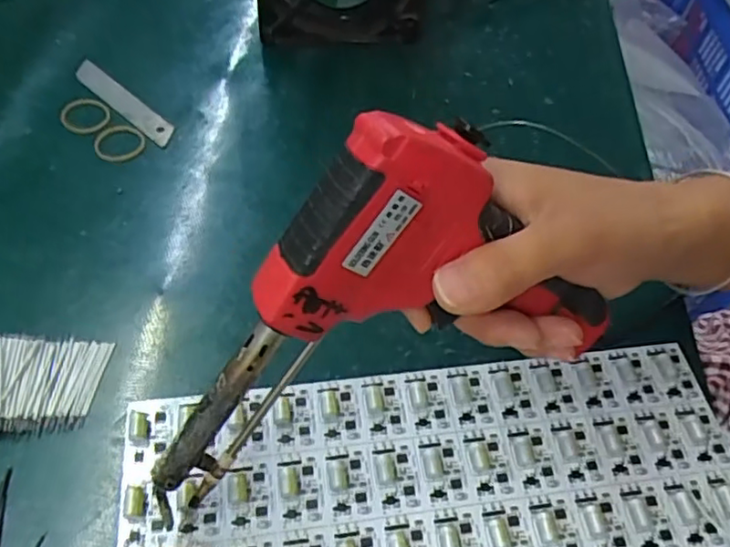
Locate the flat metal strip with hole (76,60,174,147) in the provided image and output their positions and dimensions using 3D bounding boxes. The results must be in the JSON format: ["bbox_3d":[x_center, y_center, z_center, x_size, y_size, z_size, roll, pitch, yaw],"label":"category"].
[{"bbox_3d":[-0.166,-0.119,0.427,0.099,0.004,0.018,37,59,20],"label":"flat metal strip with hole"}]

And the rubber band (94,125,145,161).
[{"bbox_3d":[-0.158,-0.085,0.404,0.031,0.004,0.031,-9,56,-12],"label":"rubber band"}]

